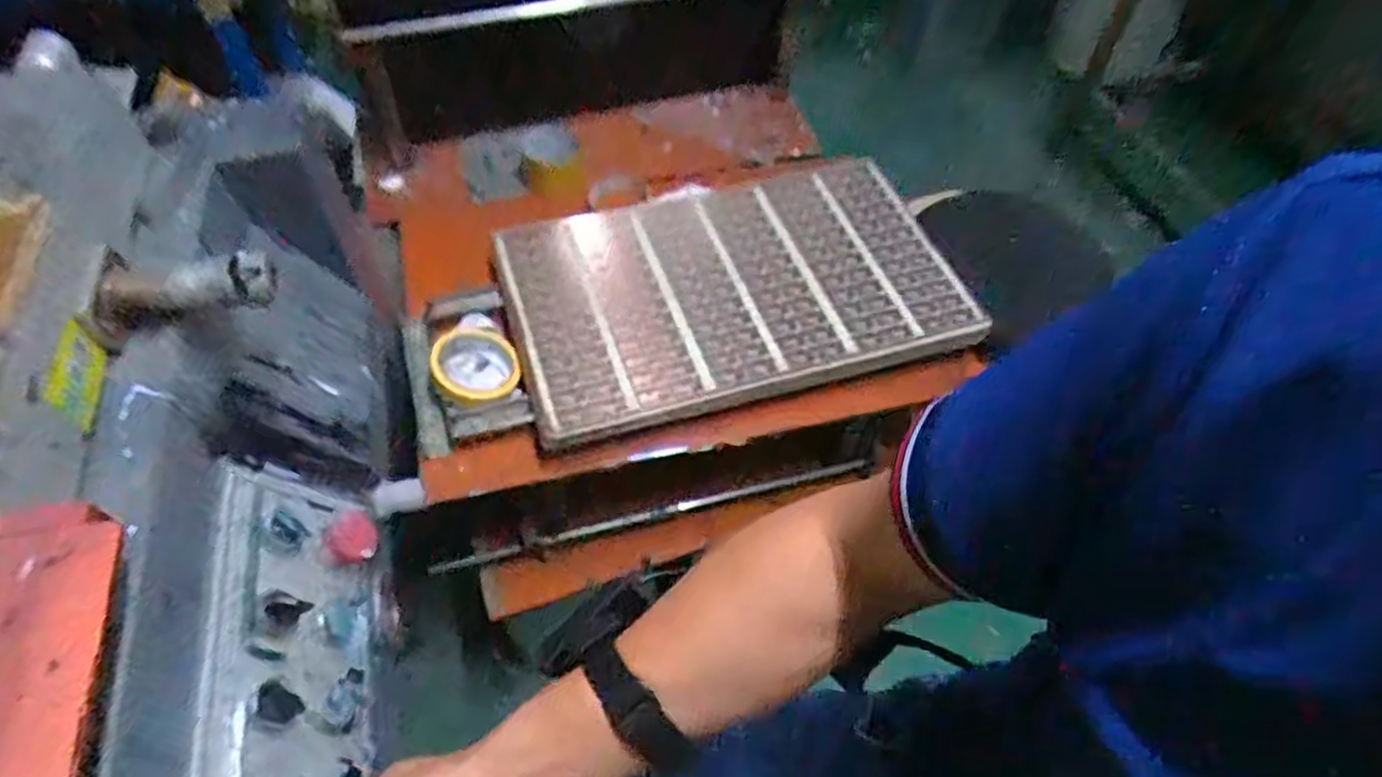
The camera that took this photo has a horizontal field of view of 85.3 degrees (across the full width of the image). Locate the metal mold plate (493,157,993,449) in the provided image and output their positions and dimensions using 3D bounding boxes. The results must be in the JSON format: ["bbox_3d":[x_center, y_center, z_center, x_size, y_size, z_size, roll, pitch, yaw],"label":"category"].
[{"bbox_3d":[0.057,-0.123,0.875,0.524,0.032,0.299,-15,66,-16],"label":"metal mold plate"}]

